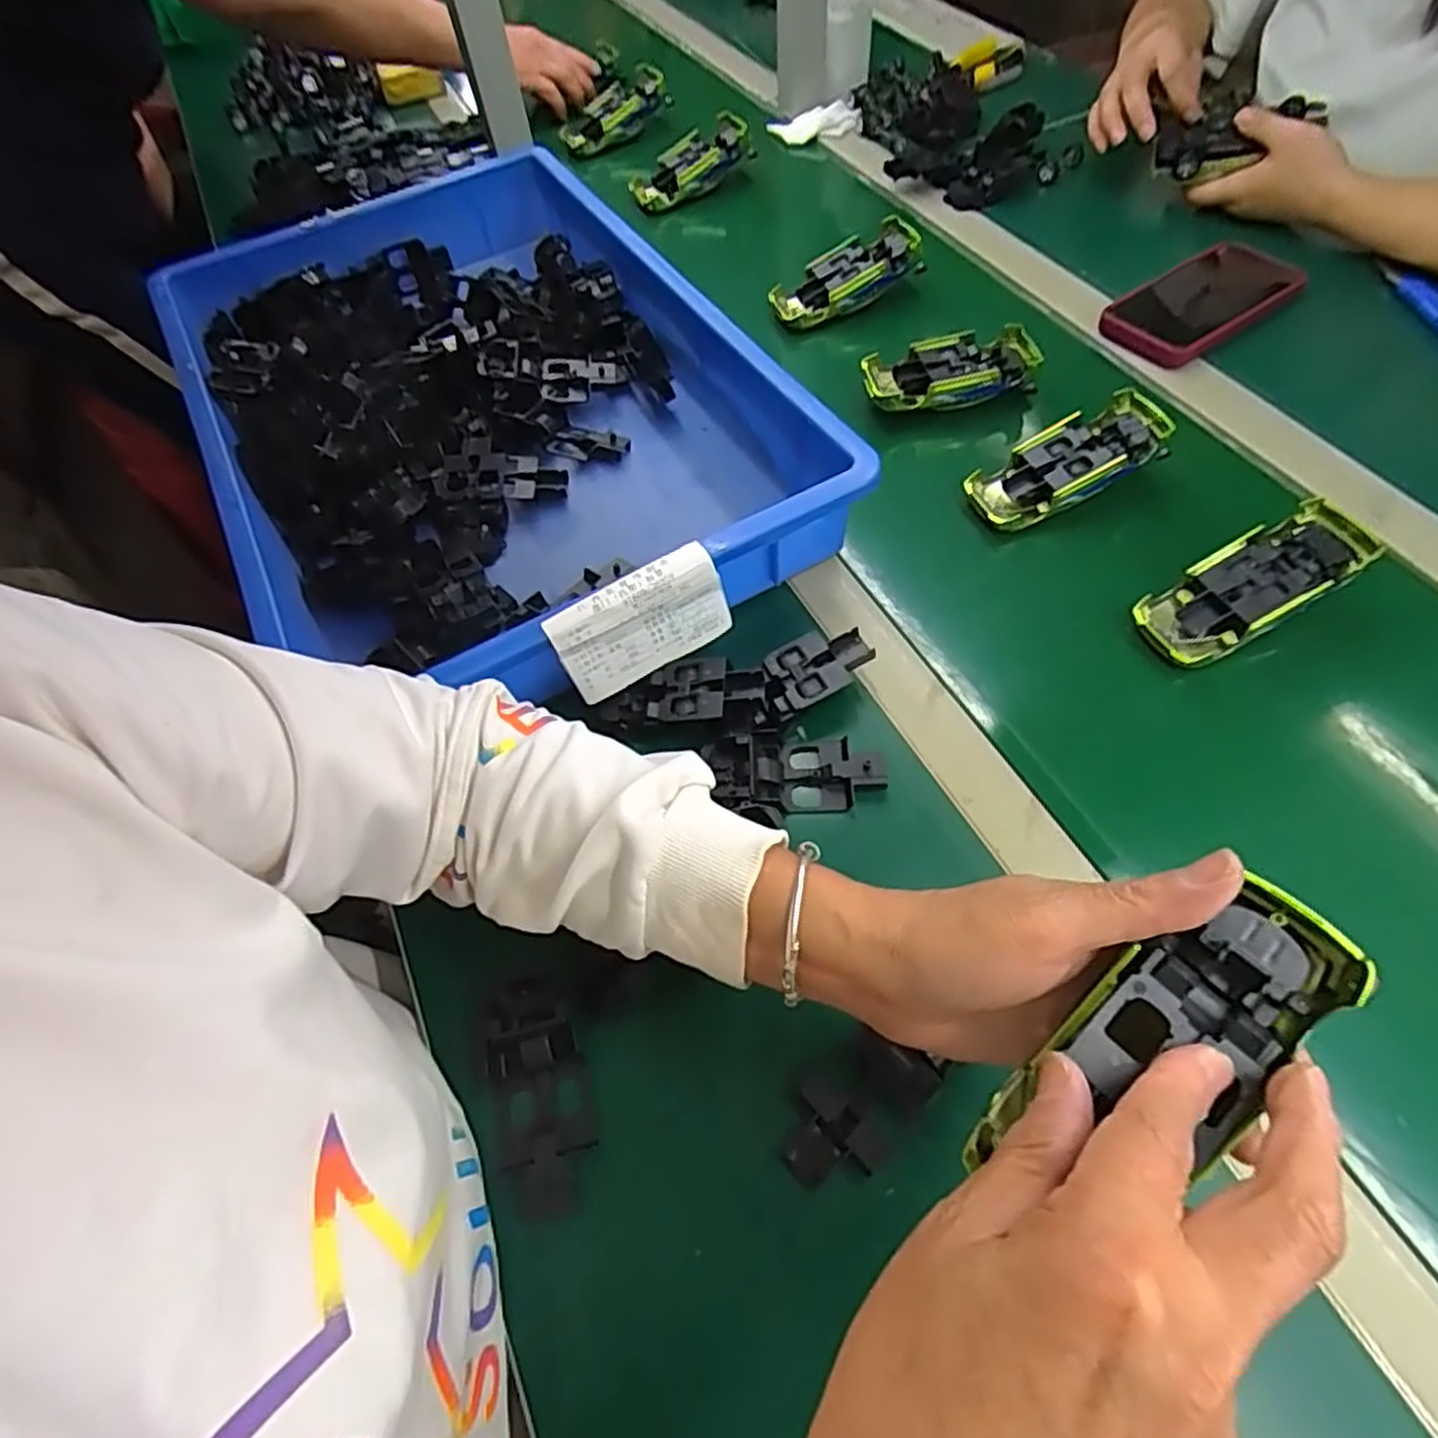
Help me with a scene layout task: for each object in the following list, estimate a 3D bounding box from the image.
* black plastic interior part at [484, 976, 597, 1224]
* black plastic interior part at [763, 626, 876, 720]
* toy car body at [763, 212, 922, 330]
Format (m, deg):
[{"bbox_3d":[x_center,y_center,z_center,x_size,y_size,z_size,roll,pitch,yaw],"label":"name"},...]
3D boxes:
[{"bbox_3d":[-0.085,0.174,0.349,0.045,0.029,0.098,-16,59,-4],"label":"black plastic interior part"},{"bbox_3d":[0.059,-0.025,0.451,0.066,0.032,0.040,-22,59,-10],"label":"black plastic interior part"},{"bbox_3d":[0.111,-0.390,0.665,0.133,0.034,0.047,-27,58,5],"label":"toy car body"}]

